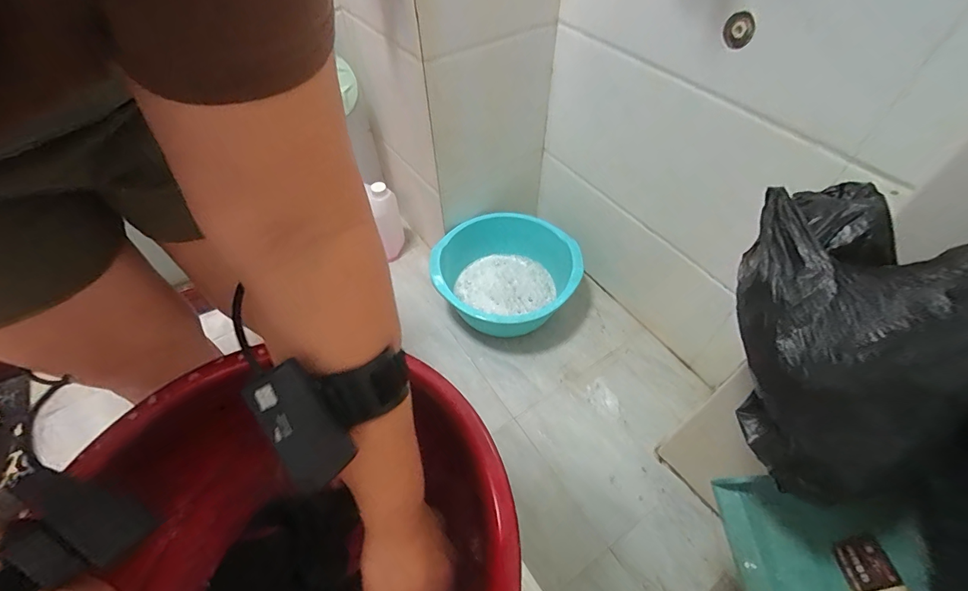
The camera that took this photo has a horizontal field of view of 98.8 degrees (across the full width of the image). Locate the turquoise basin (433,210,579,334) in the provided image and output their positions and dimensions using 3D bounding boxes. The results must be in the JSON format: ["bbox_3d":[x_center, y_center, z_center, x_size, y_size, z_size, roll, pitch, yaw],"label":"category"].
[{"bbox_3d":[0.052,-0.048,1.068,0.312,0.180,0.339,-2,54,2],"label":"turquoise basin"}]

